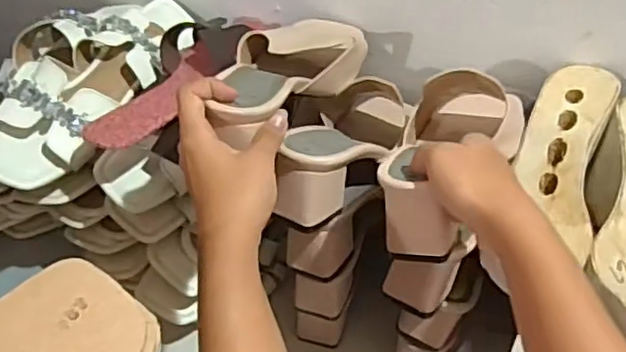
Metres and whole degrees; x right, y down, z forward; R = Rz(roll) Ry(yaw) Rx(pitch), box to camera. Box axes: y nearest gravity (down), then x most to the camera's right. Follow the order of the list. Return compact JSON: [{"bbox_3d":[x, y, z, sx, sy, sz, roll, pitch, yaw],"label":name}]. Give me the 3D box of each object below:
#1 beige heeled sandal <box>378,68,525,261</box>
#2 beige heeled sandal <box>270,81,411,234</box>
[{"bbox_3d":[0.113,-0.031,0.529,0.080,0.089,0.227,17,39,17],"label":"beige heeled sandal"},{"bbox_3d":[0.038,-0.039,0.579,0.082,0.085,0.224,11,27,12],"label":"beige heeled sandal"}]

